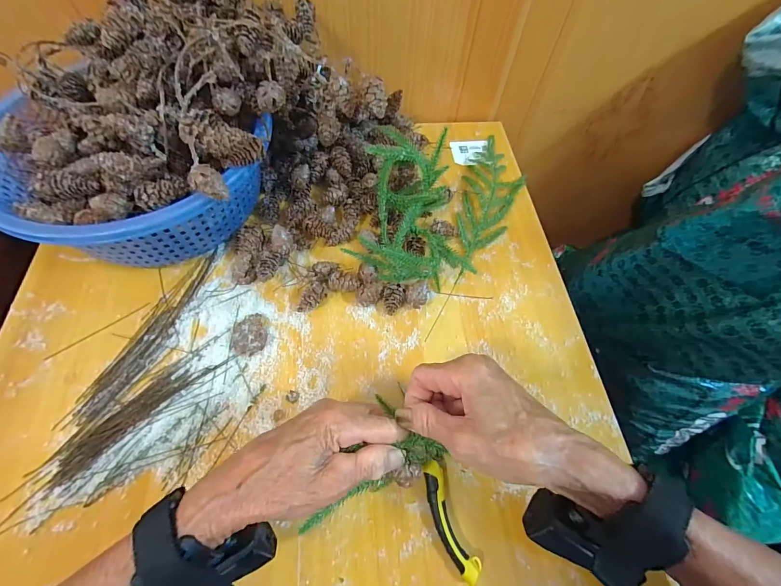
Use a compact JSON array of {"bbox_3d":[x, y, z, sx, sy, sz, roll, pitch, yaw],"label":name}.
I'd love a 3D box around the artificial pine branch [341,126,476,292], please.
[{"bbox_3d":[0.026,-0.089,0.397,0.123,0.090,0.140,6,61,0],"label":"artificial pine branch"}]

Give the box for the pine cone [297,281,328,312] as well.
[{"bbox_3d":[-0.081,0.006,0.380,0.018,0.021,0.035,27,63,12],"label":"pine cone"}]

